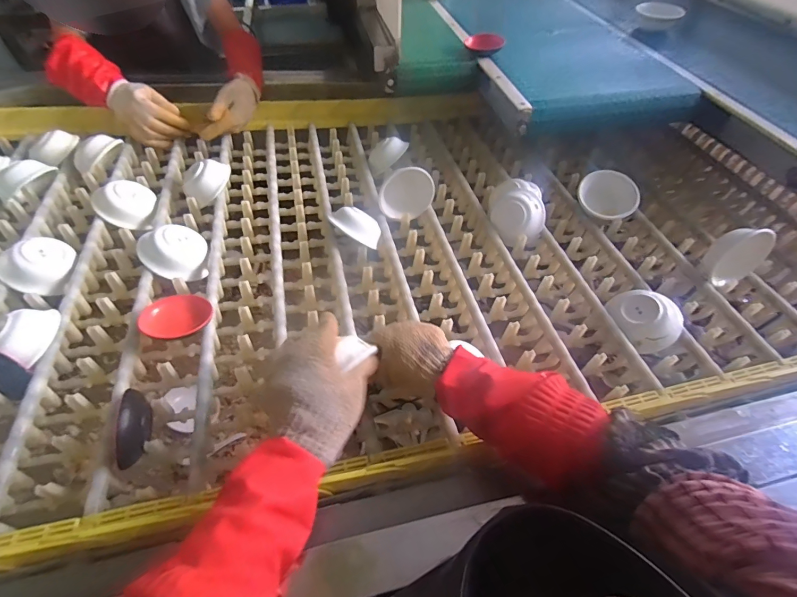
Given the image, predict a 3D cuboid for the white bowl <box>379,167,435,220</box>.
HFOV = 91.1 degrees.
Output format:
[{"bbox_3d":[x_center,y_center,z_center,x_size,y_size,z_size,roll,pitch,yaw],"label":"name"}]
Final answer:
[{"bbox_3d":[0.016,-0.204,0.760,0.104,0.096,0.045,2,24,2],"label":"white bowl"}]

